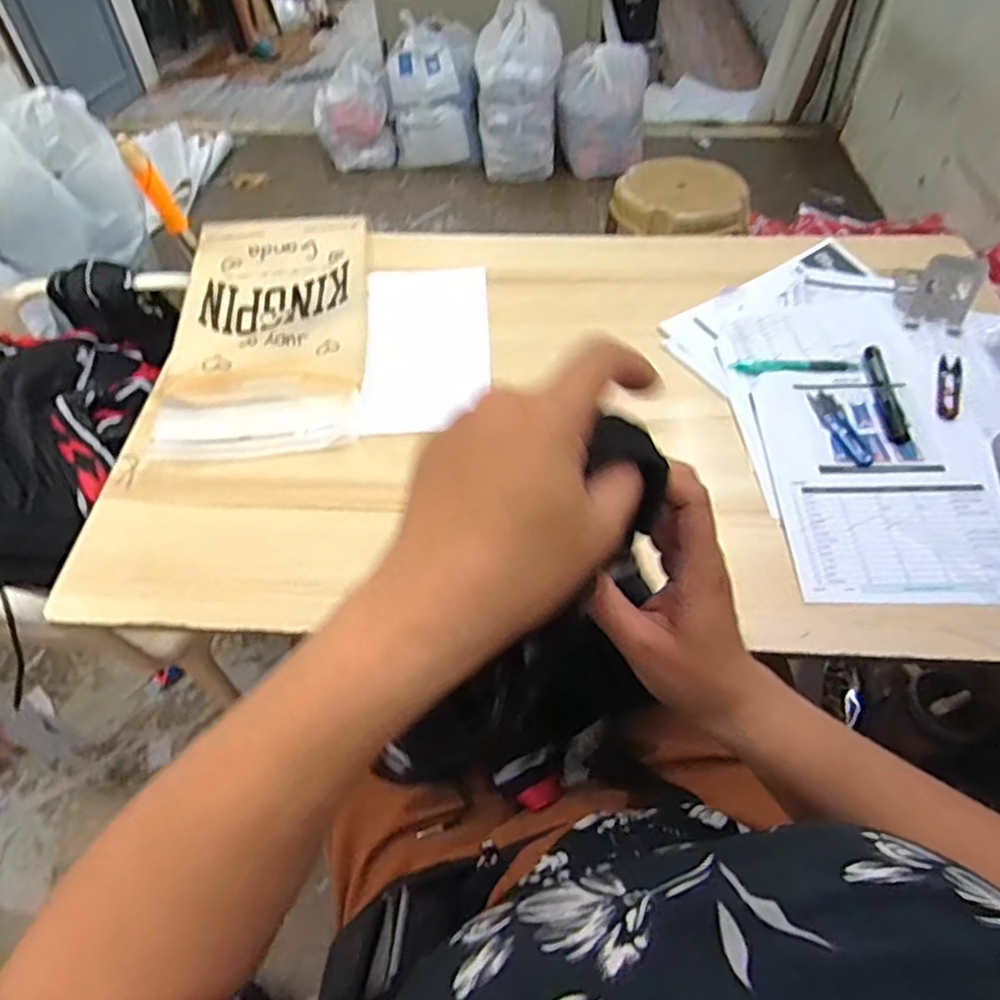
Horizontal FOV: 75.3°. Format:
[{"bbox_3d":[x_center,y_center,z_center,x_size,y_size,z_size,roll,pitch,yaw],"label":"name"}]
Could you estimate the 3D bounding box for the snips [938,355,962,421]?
[{"bbox_3d":[0.480,-0.121,0.693,0.020,0.007,0.108,20,53,18],"label":"snips"}]

